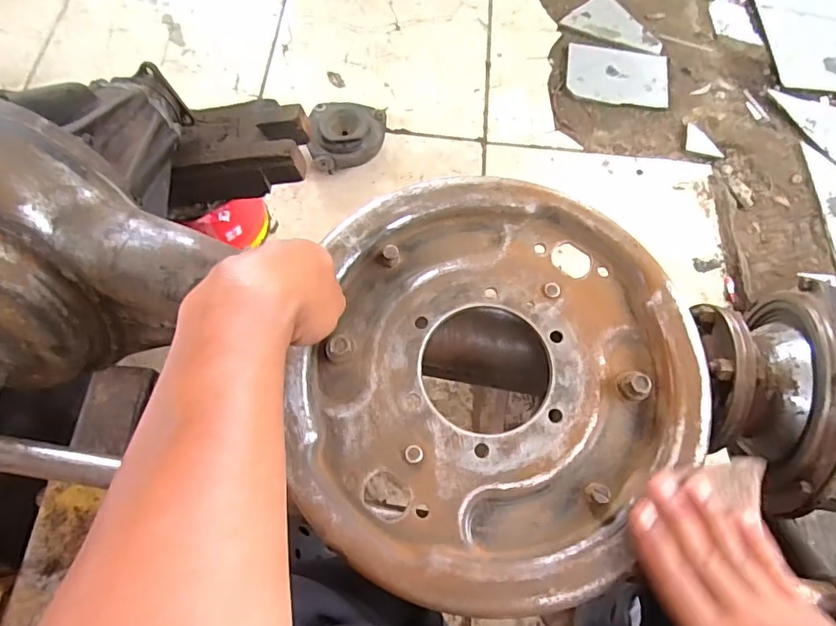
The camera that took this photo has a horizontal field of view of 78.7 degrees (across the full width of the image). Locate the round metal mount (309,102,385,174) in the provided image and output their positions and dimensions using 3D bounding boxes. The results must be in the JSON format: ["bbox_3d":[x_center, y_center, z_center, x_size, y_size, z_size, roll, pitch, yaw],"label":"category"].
[{"bbox_3d":[-0.119,-0.298,0.857,0.129,0.053,0.134,-2,68,-3],"label":"round metal mount"}]

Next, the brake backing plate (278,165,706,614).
[{"bbox_3d":[0.058,0.043,0.358,0.266,0.028,0.284,10,68,2],"label":"brake backing plate"}]

